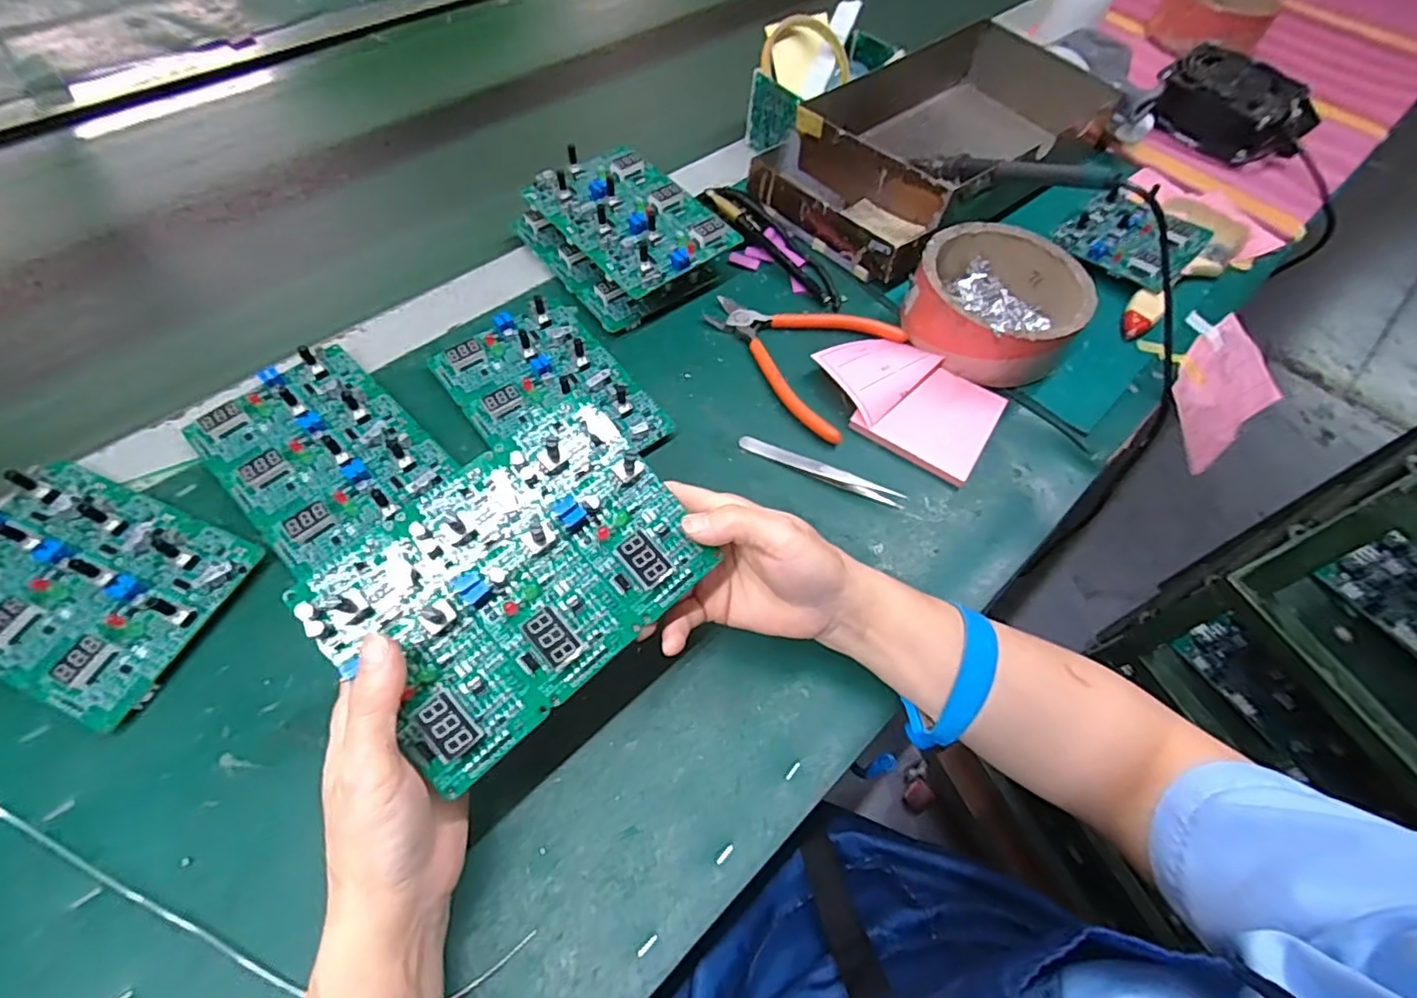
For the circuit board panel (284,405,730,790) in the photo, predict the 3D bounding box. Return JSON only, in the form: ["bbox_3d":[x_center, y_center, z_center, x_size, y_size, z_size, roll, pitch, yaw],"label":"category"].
[{"bbox_3d":[-0.079,0.032,0.263,0.144,0.012,0.100,-40,88,-19],"label":"circuit board panel"}]

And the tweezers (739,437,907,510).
[{"bbox_3d":[0.074,-0.020,0.410,0.113,0.011,0.011,23,61,10],"label":"tweezers"}]

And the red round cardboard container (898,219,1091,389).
[{"bbox_3d":[0.216,-0.150,0.465,0.120,0.048,0.127,2,60,-3],"label":"red round cardboard container"}]

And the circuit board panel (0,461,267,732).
[{"bbox_3d":[-0.335,0.044,0.331,0.142,0.020,0.106,21,61,9],"label":"circuit board panel"}]

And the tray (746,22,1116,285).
[{"bbox_3d":[0.210,-0.323,0.559,0.332,0.066,0.177,-38,69,-23],"label":"tray"}]

